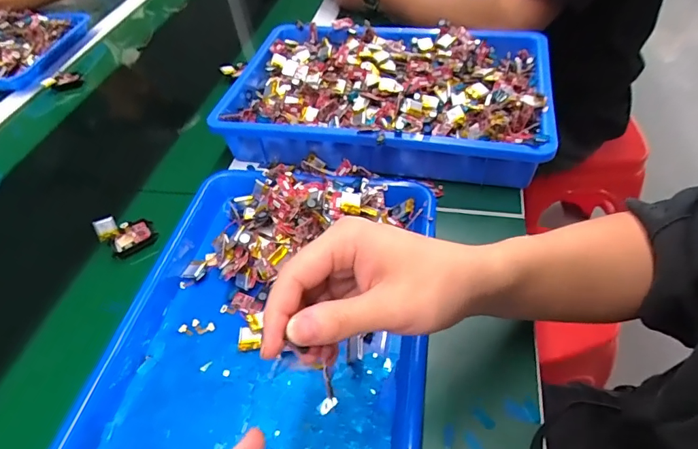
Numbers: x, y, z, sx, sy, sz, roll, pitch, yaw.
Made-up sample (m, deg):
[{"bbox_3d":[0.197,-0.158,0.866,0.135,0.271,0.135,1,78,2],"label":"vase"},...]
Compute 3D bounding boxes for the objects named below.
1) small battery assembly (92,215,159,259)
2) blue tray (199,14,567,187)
[{"bbox_3d":[-0.238,0.007,0.481,0.049,0.029,0.042,-32,53,-21],"label":"small battery assembly"},{"bbox_3d":[0.045,-0.165,0.568,0.383,0.063,0.245,8,50,13],"label":"blue tray"}]

